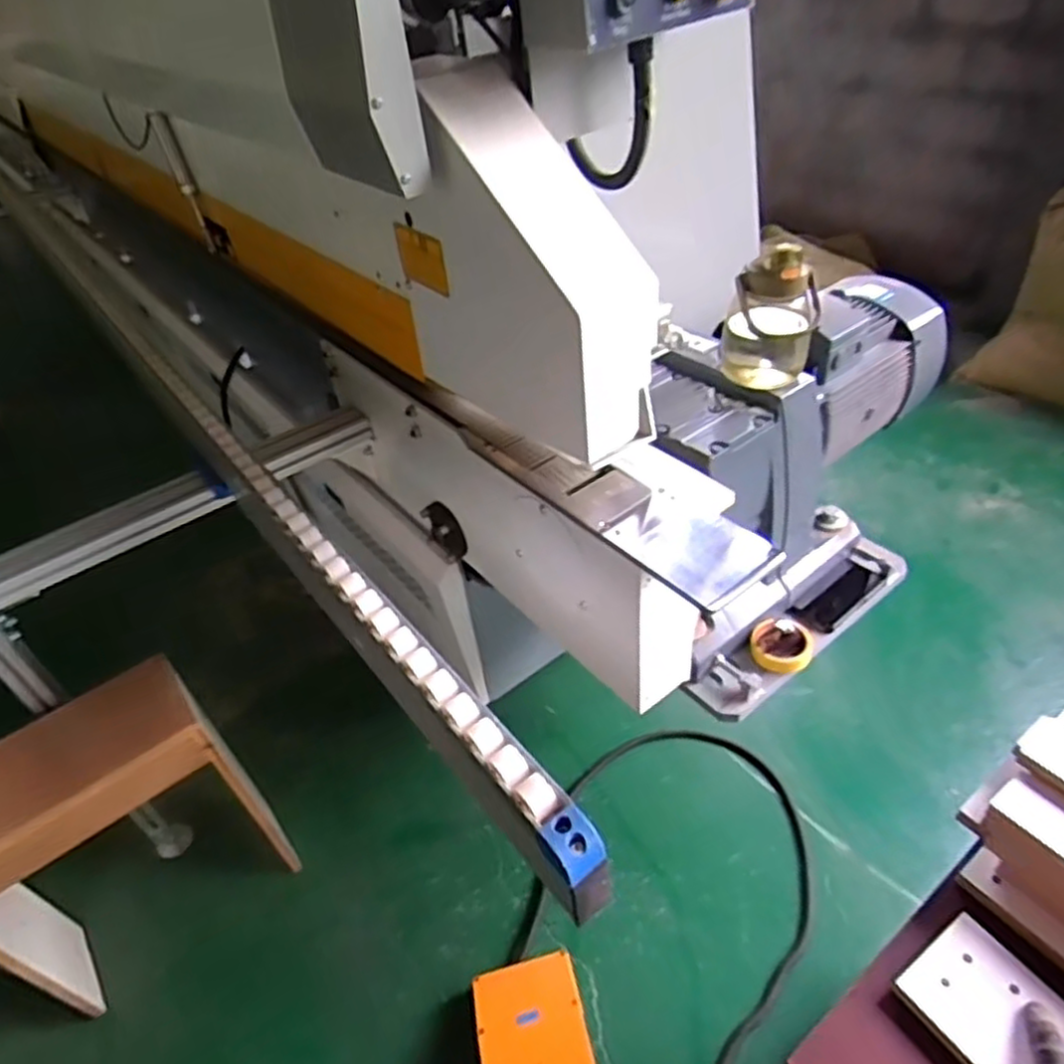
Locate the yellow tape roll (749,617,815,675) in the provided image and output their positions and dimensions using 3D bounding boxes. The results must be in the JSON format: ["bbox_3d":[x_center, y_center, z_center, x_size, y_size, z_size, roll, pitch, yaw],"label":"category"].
[{"bbox_3d":[0.409,0.184,1.188,0.101,0.040,0.110,6,43,14],"label":"yellow tape roll"}]

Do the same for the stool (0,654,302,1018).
[{"bbox_3d":[-0.733,0.542,1.299,0.434,0.530,0.187,-32,47,-25],"label":"stool"}]

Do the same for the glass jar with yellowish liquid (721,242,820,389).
[{"bbox_3d":[0.325,-0.290,0.996,0.121,0.185,0.096,7,43,16],"label":"glass jar with yellowish liquid"}]

